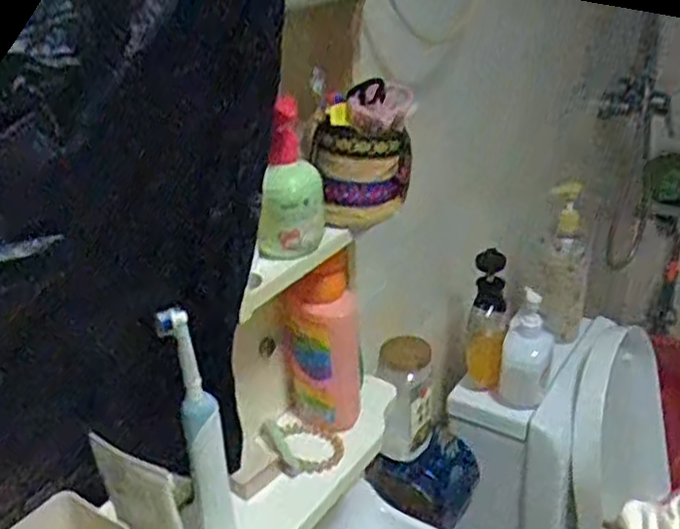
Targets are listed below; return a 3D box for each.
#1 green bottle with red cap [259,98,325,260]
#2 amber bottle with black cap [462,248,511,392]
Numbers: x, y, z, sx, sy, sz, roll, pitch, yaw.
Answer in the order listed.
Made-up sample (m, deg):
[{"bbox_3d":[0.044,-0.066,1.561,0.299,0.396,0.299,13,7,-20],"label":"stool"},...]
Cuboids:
[{"bbox_3d":[-0.039,-0.067,0.581,0.050,0.119,0.040,-2,27,2],"label":"green bottle with red cap"},{"bbox_3d":[0.224,0.087,1.101,0.068,0.226,0.056,5,28,14],"label":"amber bottle with black cap"}]

